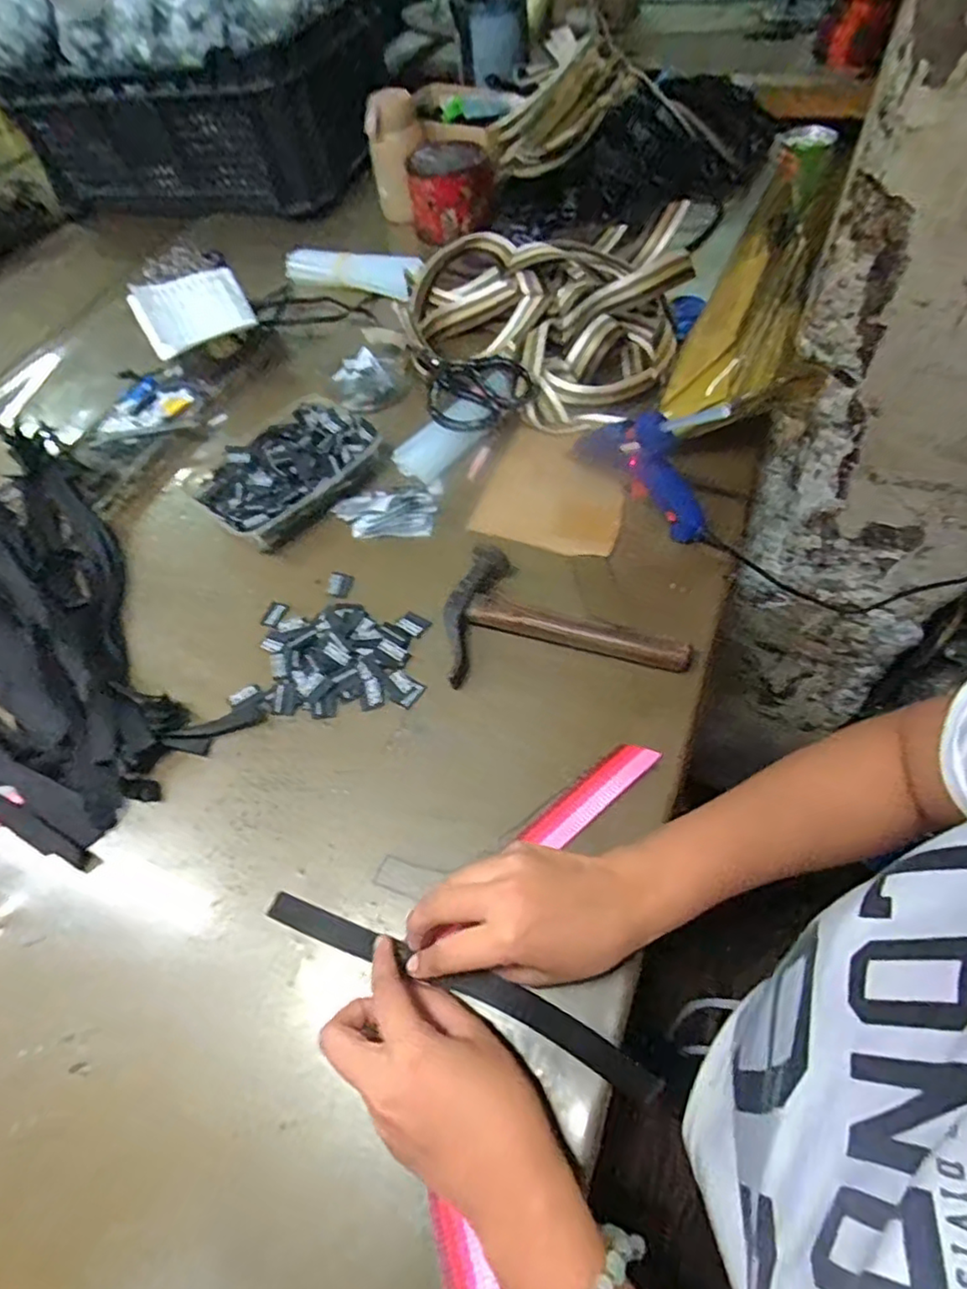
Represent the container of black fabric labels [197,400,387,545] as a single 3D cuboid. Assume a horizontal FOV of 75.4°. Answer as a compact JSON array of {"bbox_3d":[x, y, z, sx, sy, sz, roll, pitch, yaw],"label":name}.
[{"bbox_3d":[-0.183,-0.164,0.592,0.124,0.035,0.167,36,68,25],"label":"container of black fabric labels"}]

